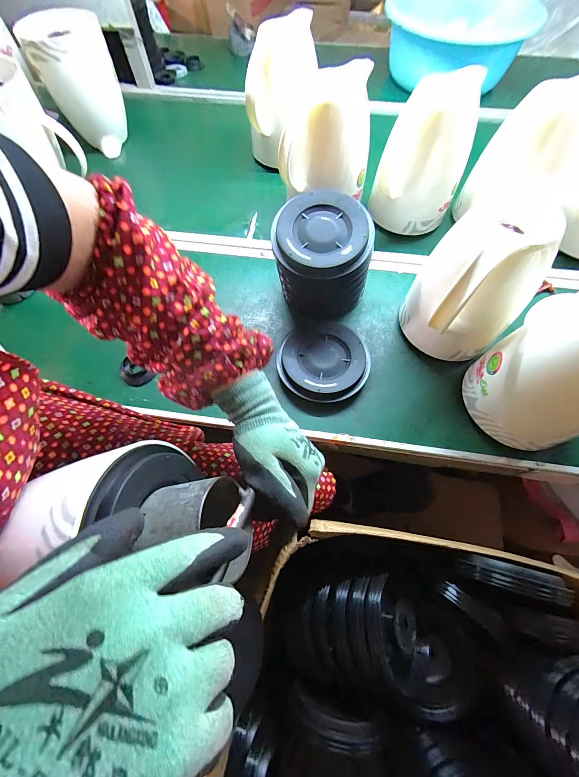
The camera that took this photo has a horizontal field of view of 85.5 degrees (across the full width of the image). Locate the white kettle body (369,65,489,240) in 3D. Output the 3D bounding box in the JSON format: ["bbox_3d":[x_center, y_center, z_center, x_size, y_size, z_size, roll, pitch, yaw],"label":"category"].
[{"bbox_3d":[0.232,-0.395,0.555,0.146,0.211,0.142,29,68,14],"label":"white kettle body"}]

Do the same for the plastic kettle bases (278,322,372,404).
[{"bbox_3d":[0.052,-0.042,0.497,0.132,0.031,0.139,0,64,1],"label":"plastic kettle bases"}]

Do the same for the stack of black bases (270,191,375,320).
[{"bbox_3d":[0.047,-0.194,0.502,0.147,0.150,0.136,11,64,6],"label":"stack of black bases"}]

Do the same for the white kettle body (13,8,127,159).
[{"bbox_3d":[-0.416,-0.609,0.639,0.139,0.204,0.129,-21,65,-9],"label":"white kettle body"}]

